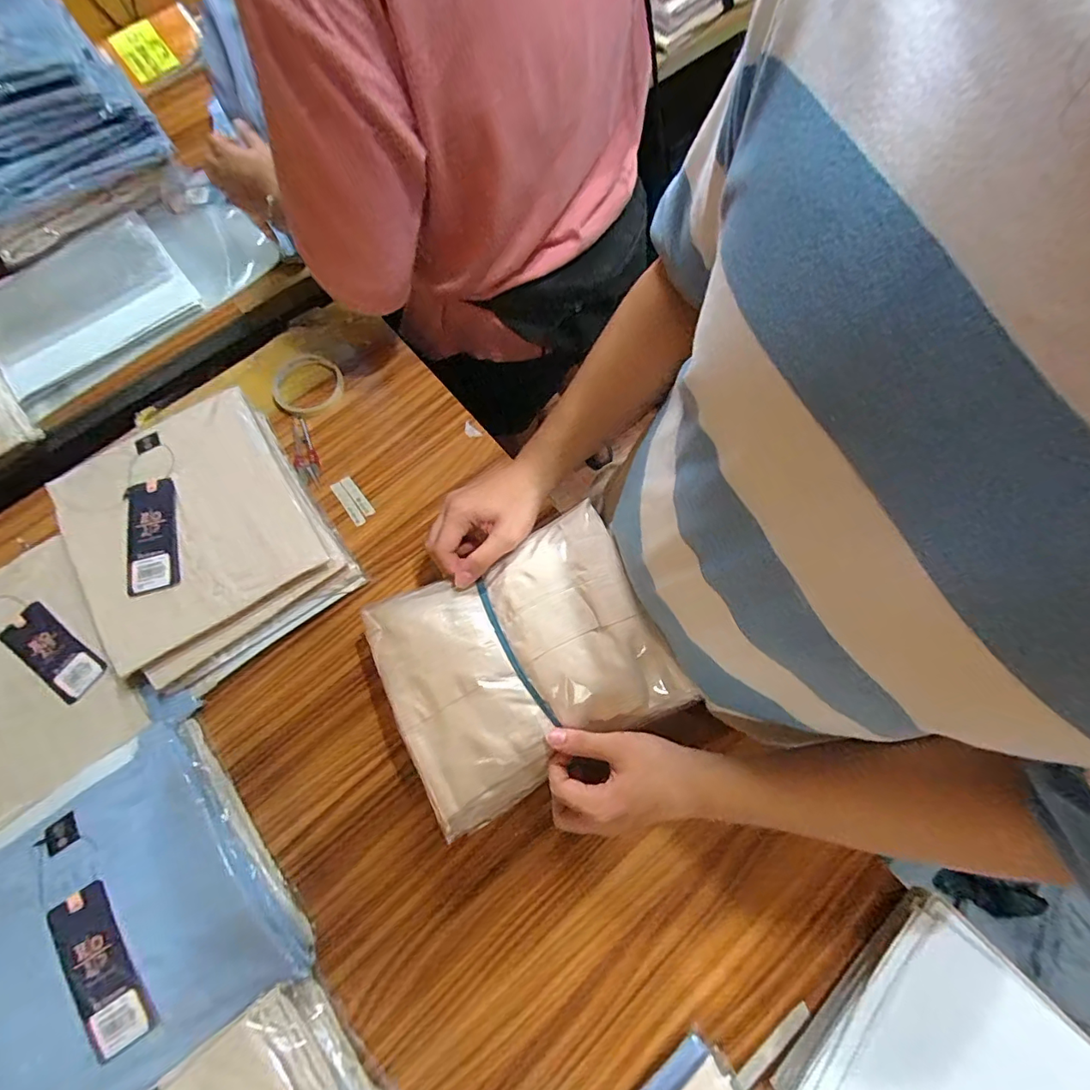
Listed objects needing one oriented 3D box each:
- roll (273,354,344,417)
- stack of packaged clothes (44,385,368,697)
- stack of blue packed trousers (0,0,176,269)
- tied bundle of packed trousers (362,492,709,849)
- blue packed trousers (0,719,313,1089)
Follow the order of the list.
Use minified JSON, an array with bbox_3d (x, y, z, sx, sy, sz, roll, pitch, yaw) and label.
[{"bbox_3d":[-0.300,-0.204,0.644,0.087,0.018,0.081,0,72,1],"label":"roll"},{"bbox_3d":[-0.358,-0.016,0.544,0.214,0.095,0.264,-35,74,-10],"label":"stack of packaged clothes"},{"bbox_3d":[-0.671,-0.535,0.655,0.281,0.189,0.186,-40,76,-10],"label":"stack of blue packed trousers"},{"bbox_3d":[-0.021,0.101,0.460,0.244,0.052,0.208,-26,73,-7],"label":"tied bundle of packed trousers"},{"bbox_3d":[-0.355,0.310,0.423,0.210,0.061,0.246,-37,75,-9],"label":"blue packed trousers"}]

